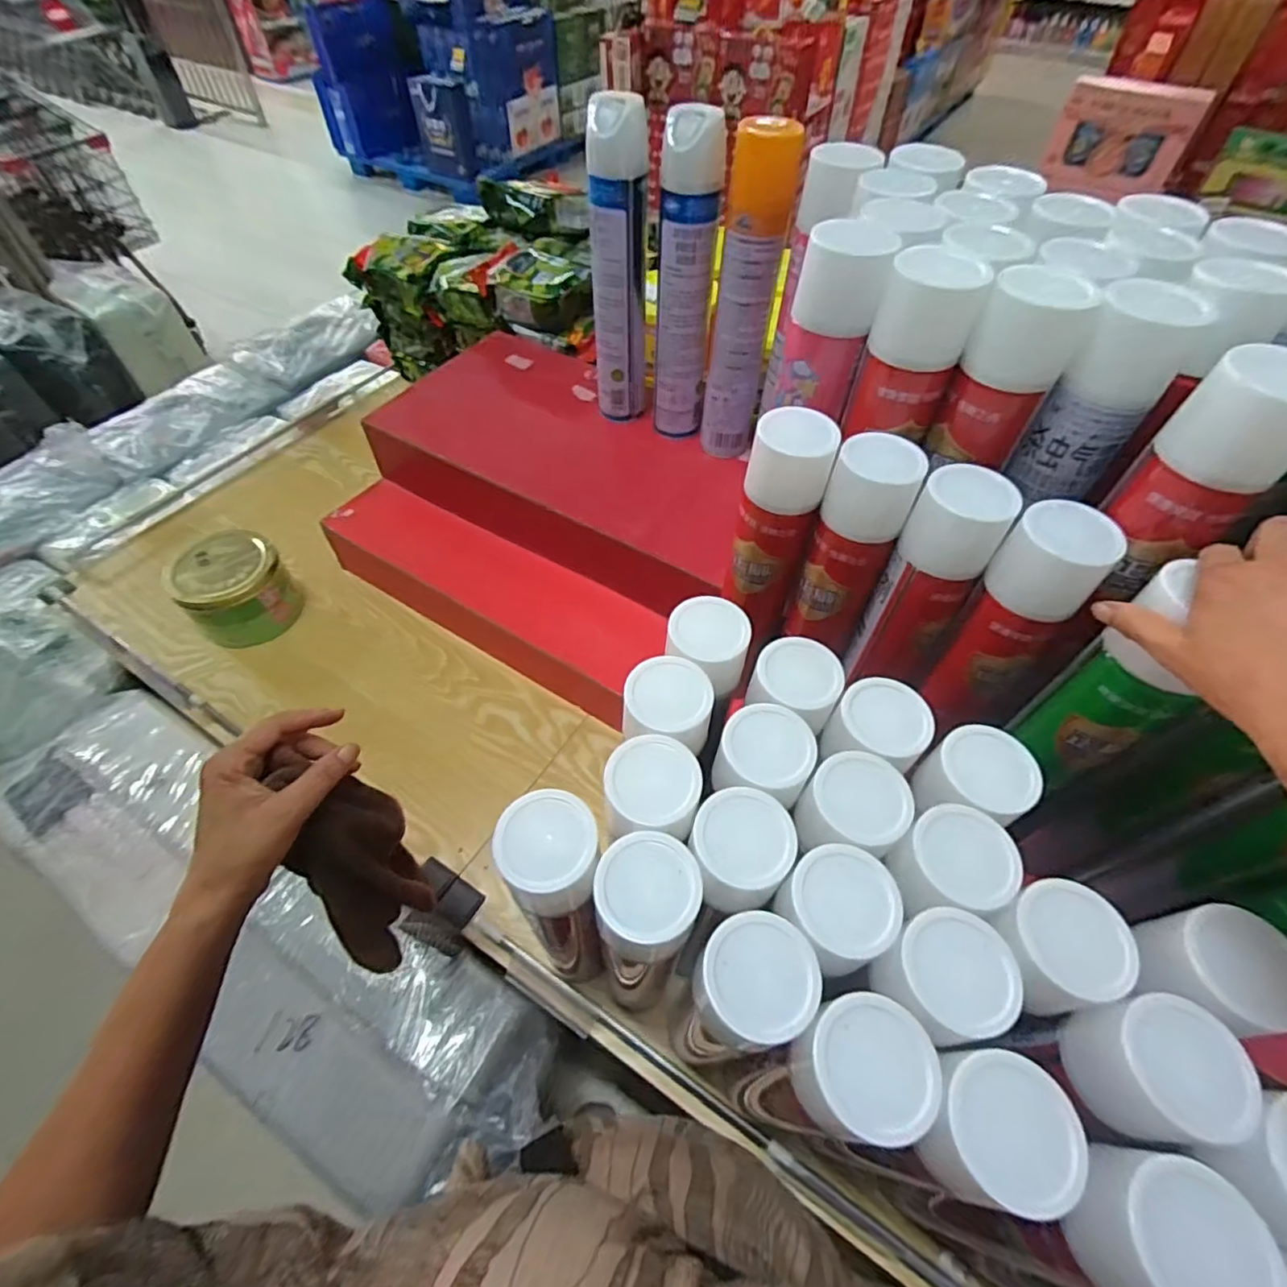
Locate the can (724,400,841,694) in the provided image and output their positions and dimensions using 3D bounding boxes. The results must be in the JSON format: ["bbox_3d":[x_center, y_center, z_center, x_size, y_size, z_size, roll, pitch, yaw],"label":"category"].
[{"bbox_3d":[0.105,-0.077,0.547,0.074,0.241,0.073,-36,63,-23],"label":"can"}]

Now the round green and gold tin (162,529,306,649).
[{"bbox_3d":[-0.579,-0.075,0.869,0.133,0.123,0.134,1,55,-1],"label":"round green and gold tin"}]

